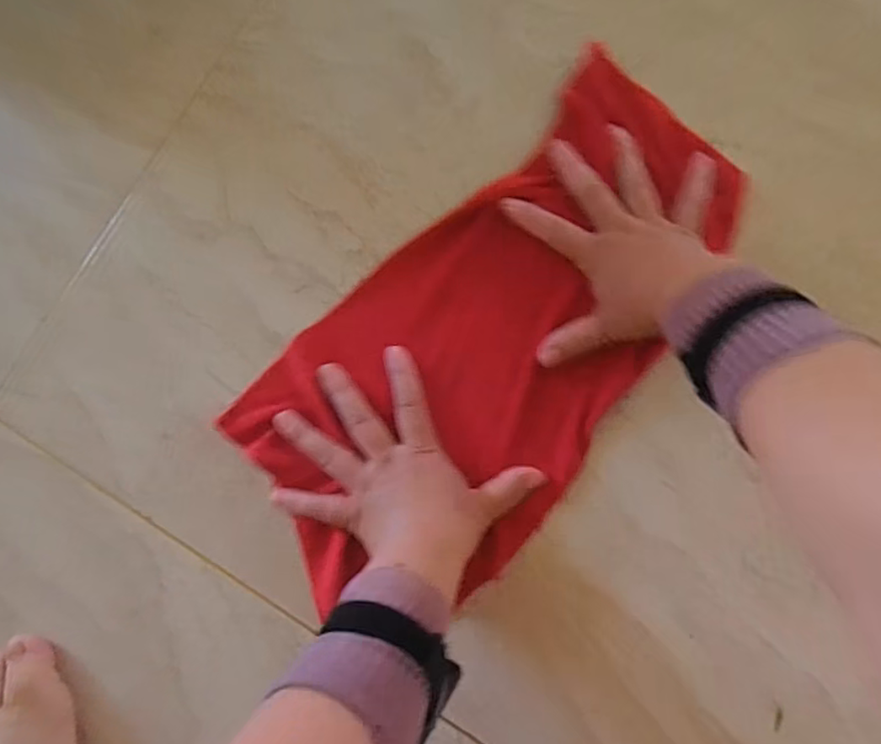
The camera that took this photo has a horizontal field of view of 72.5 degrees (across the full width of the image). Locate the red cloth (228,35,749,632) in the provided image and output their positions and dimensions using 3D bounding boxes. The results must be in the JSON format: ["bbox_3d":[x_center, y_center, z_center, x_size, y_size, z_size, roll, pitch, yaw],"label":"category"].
[{"bbox_3d":[0.041,-0.025,0.443,0.221,0.019,0.422,41,88,6],"label":"red cloth"}]

